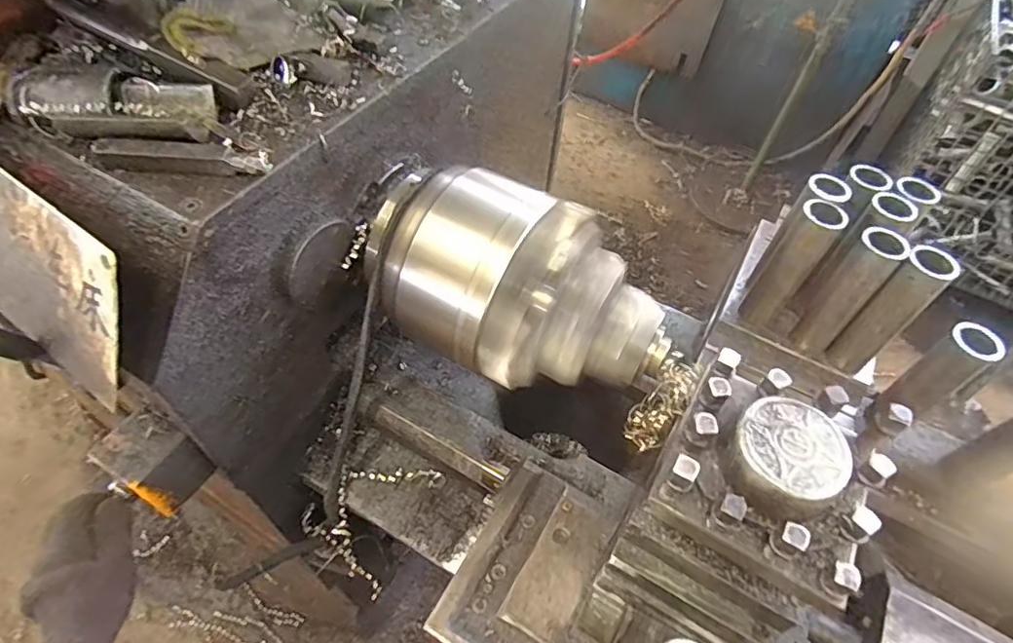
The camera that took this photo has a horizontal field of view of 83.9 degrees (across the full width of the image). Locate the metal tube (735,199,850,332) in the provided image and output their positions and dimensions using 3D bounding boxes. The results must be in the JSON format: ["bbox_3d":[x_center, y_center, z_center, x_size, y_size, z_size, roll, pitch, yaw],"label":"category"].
[{"bbox_3d":[0.319,-0.059,0.639,0.046,0.165,0.042,33,57,19],"label":"metal tube"}]

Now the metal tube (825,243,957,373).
[{"bbox_3d":[0.418,-0.007,0.620,0.049,0.162,0.046,-34,62,-26],"label":"metal tube"}]

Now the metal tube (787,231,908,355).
[{"bbox_3d":[0.376,-0.029,0.631,0.045,0.164,0.043,28,56,16],"label":"metal tube"}]

